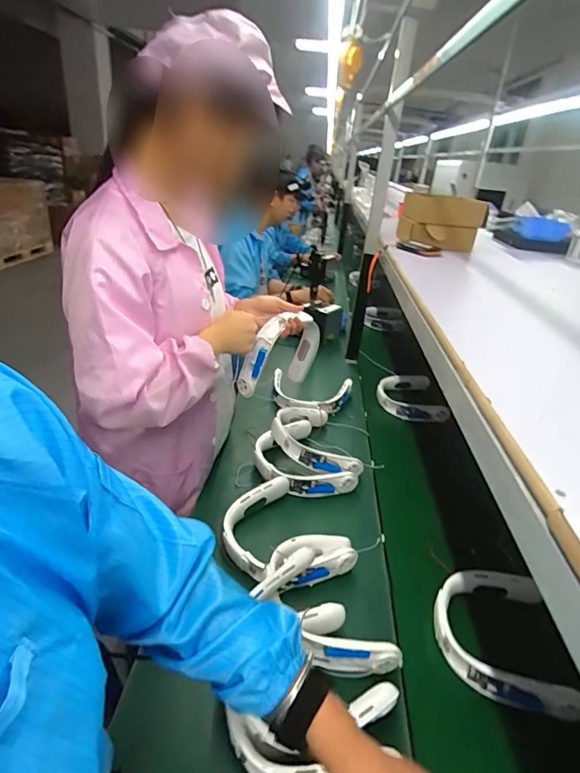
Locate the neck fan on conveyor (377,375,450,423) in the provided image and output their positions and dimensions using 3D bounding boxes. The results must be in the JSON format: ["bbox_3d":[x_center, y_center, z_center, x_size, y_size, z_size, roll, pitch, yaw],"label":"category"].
[{"bbox_3d":[0.375,0.039,1.400,0.182,0.055,0.255,2,27,-4],"label":"neck fan on conveyor"}]

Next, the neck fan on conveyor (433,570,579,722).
[{"bbox_3d":[0.330,0.401,0.703,0.187,0.054,0.219,8,27,7],"label":"neck fan on conveyor"}]

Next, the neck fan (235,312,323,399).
[{"bbox_3d":[-0.021,-0.077,1.015,0.216,0.180,0.065,-18,34,-36],"label":"neck fan"}]

